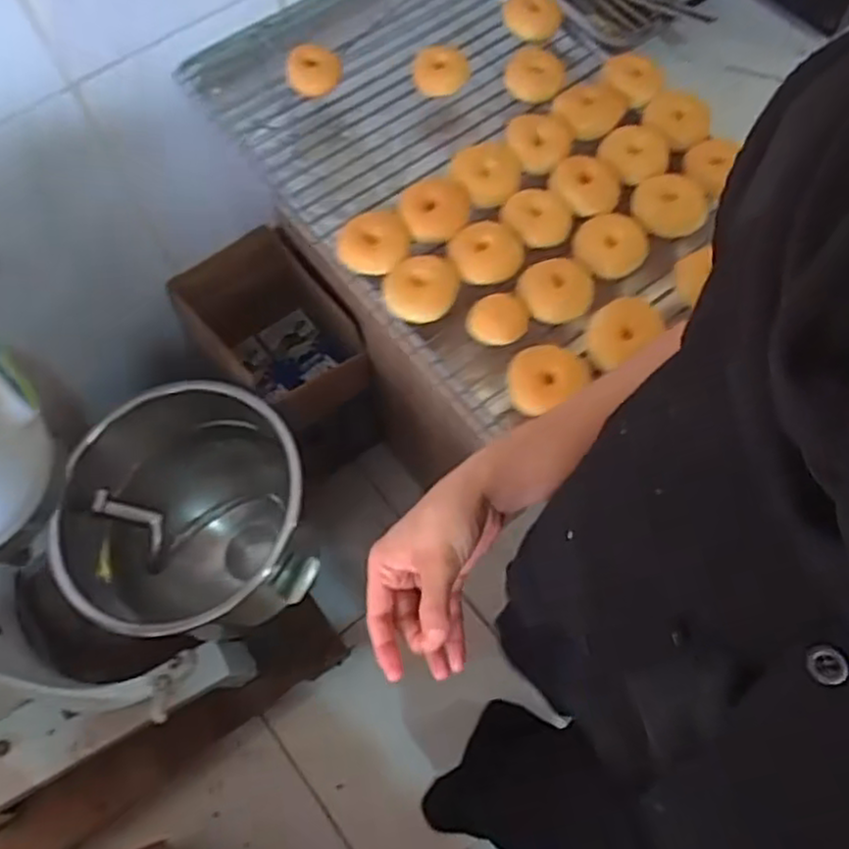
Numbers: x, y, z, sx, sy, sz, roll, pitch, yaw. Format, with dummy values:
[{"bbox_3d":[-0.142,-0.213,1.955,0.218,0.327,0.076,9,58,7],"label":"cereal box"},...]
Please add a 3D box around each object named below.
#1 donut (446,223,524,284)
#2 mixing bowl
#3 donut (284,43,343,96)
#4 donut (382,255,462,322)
[{"bbox_3d":[0.058,-0.167,0.709,0.072,0.025,0.060,-6,67,-4],"label":"donut"},{"bbox_3d":[-0.341,0.161,1.139,0.328,0.334,0.343,0,67,-1],"label":"mixing bowl"},{"bbox_3d":[-0.121,-0.389,0.805,0.058,0.027,0.051,-11,68,-5],"label":"donut"},{"bbox_3d":[-0.003,-0.126,0.694,0.068,0.034,0.061,3,67,0],"label":"donut"}]

